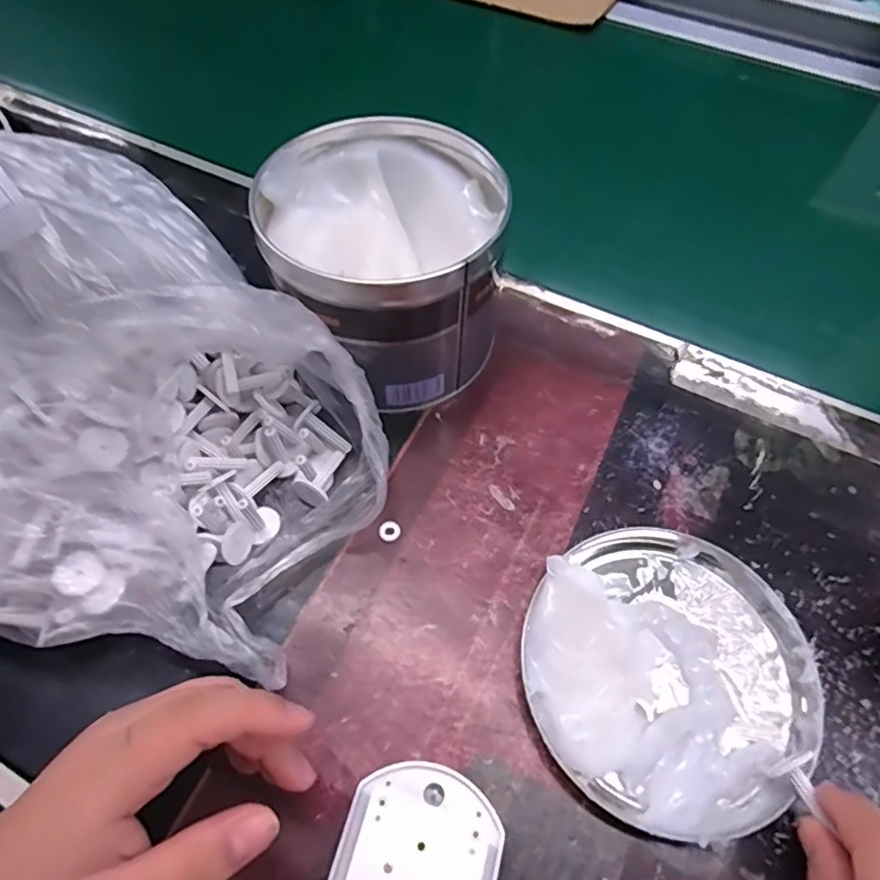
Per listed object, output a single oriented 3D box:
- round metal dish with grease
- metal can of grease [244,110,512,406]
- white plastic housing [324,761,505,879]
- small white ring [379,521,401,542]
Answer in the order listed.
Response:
[{"bbox_3d":[0.103,0.099,0.267,0.125,0.027,0.128,1,58,-1],"label":"round metal dish with grease"},{"bbox_3d":[-0.028,-0.096,0.338,0.125,0.101,0.127,-28,63,-18],"label":"metal can of grease"},{"bbox_3d":[-0.010,0.158,0.218,0.059,0.044,0.069,10,59,5],"label":"white plastic housing"},{"bbox_3d":[-0.026,0.047,0.309,0.010,0.004,0.011,1,58,-1],"label":"small white ring"}]

